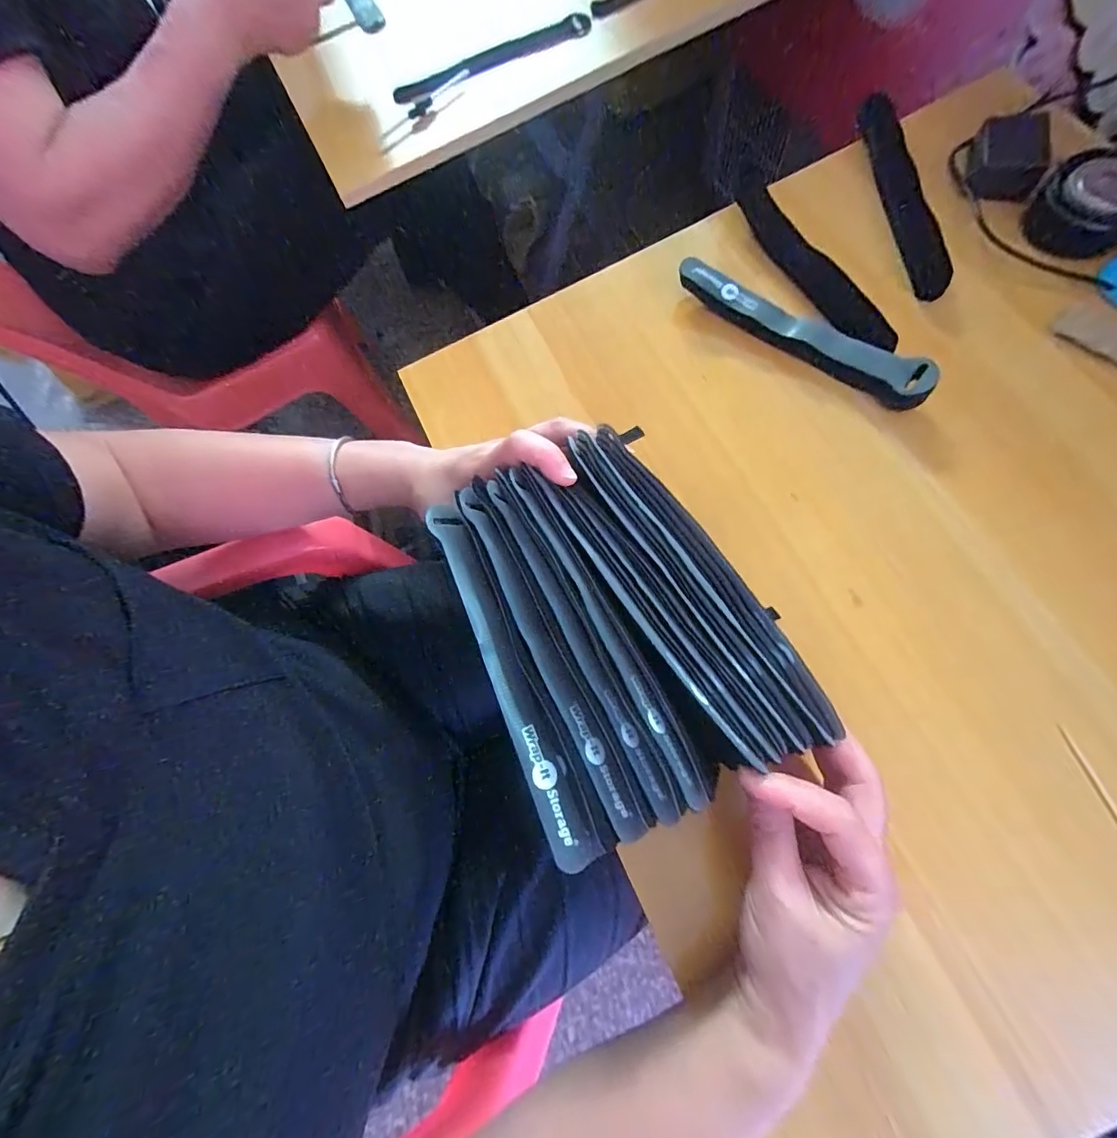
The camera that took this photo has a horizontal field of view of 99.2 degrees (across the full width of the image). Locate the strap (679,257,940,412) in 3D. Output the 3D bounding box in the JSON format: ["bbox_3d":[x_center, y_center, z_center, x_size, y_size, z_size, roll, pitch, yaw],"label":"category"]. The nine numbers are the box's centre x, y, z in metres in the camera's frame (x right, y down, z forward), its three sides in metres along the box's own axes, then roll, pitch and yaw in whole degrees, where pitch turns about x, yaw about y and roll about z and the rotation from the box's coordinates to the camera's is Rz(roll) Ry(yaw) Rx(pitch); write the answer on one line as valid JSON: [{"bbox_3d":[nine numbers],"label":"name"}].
[{"bbox_3d":[0.174,-0.175,0.347,0.192,0.025,0.025,35,81,16],"label":"strap"}]

